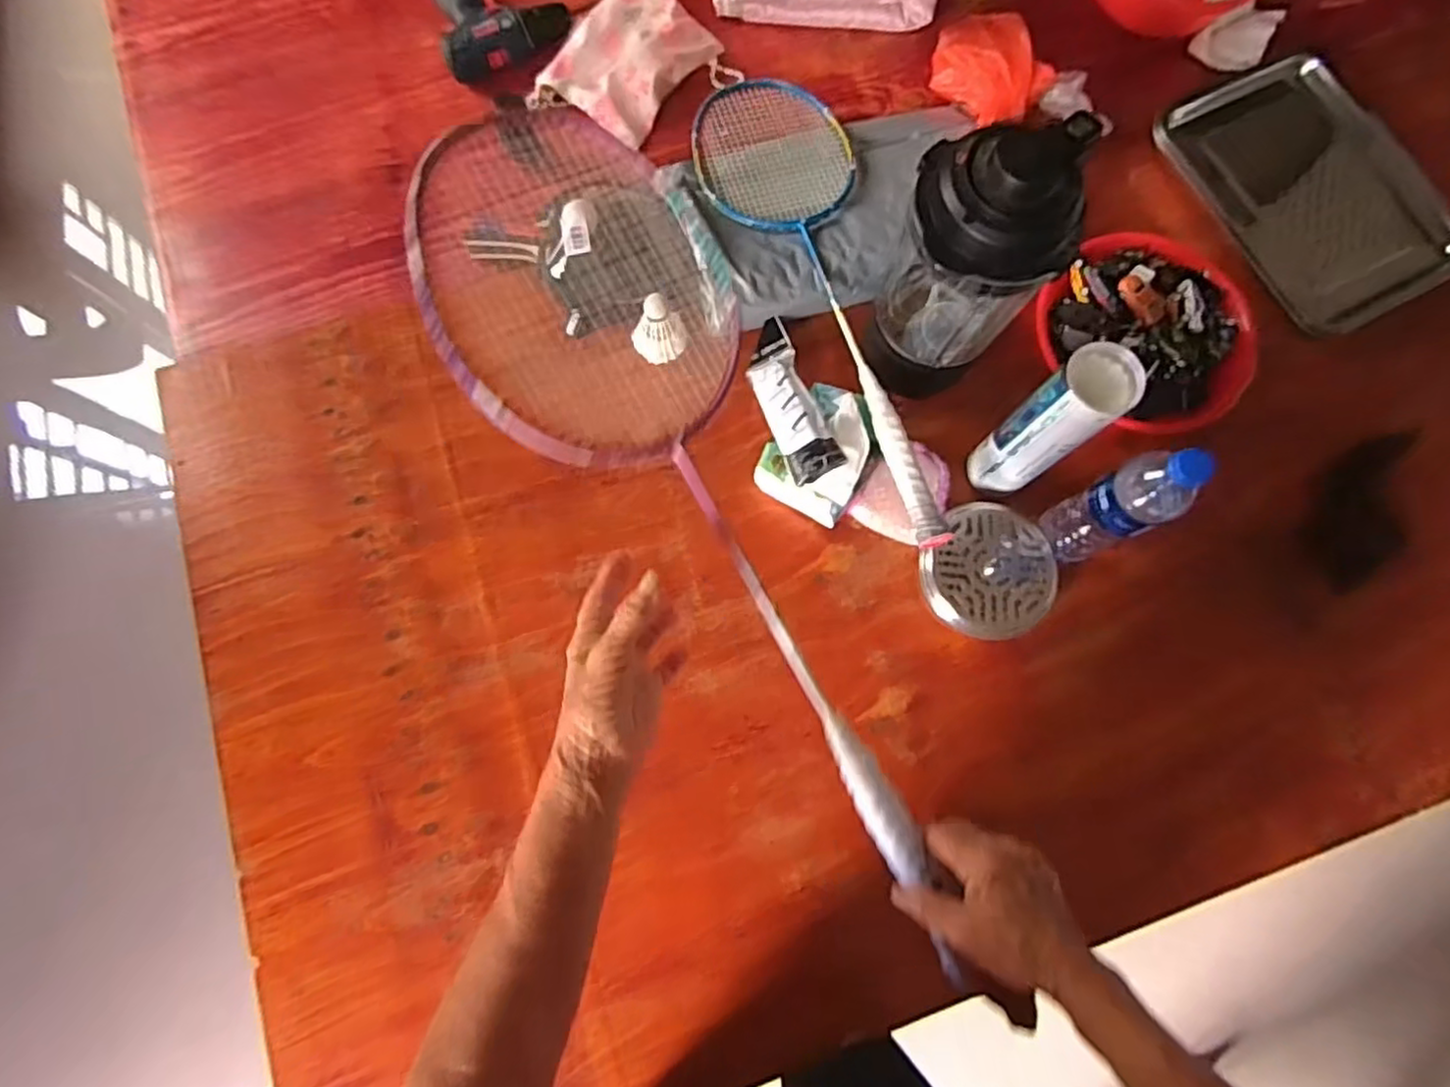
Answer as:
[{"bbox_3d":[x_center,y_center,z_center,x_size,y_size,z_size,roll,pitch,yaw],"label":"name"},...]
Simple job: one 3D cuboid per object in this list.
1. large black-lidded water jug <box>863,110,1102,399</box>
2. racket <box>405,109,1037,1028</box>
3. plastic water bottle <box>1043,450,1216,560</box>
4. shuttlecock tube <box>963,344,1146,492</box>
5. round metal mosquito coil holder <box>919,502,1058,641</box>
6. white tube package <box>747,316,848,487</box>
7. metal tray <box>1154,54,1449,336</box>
[{"bbox_3d":[0.242,-0.288,0.670,0.144,0.237,0.164,8,77,1],"label":"large black-lidded water jug"},{"bbox_3d":[0.016,0.028,0.463,0.198,0.047,0.677,-29,94,-7],"label":"racket"},{"bbox_3d":[0.375,-0.035,0.664,0.057,0.216,0.070,-21,78,-6],"label":"plastic water bottle"},{"bbox_3d":[0.314,-0.112,0.680,0.067,0.212,0.063,0,77,-1],"label":"shuttlecock tube"},{"bbox_3d":[0.282,0.029,0.747,0.138,0.036,0.143,0,77,-1],"label":"round metal mosquito coil holder"},{"bbox_3d":[0.070,-0.155,0.752,0.056,0.046,0.235,-11,50,-4],"label":"white tube package"},{"bbox_3d":[0.731,-0.438,0.852,0.255,0.042,0.344,-28,79,-7],"label":"metal tray"}]

